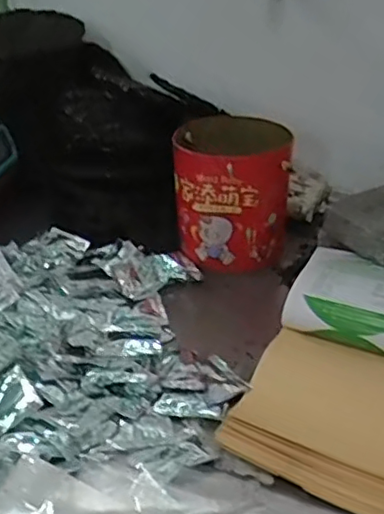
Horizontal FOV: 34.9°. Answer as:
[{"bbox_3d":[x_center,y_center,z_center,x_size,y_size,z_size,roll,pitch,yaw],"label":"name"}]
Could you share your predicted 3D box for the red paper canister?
[{"bbox_3d":[0.059,-0.096,0.928,0.164,0.184,0.163,1,32,1],"label":"red paper canister"}]

